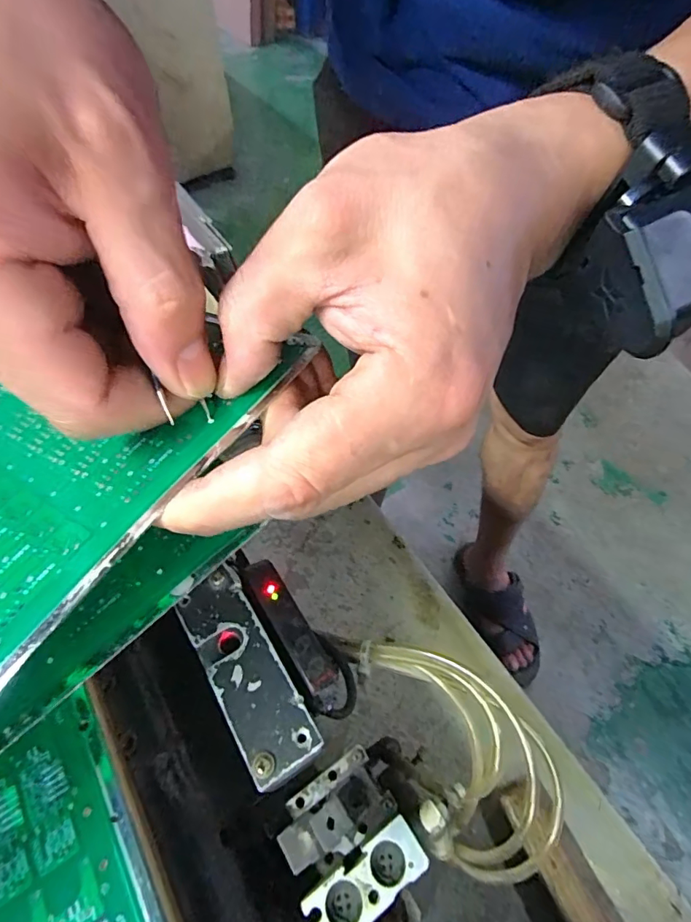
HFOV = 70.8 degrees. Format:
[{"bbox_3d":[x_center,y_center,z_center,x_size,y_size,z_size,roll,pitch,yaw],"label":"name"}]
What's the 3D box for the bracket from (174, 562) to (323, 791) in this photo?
[{"bbox_3d":[-0.039,0.078,0.183,0.024,0.006,0.077,-28,61,-18],"label":"bracket"}]

